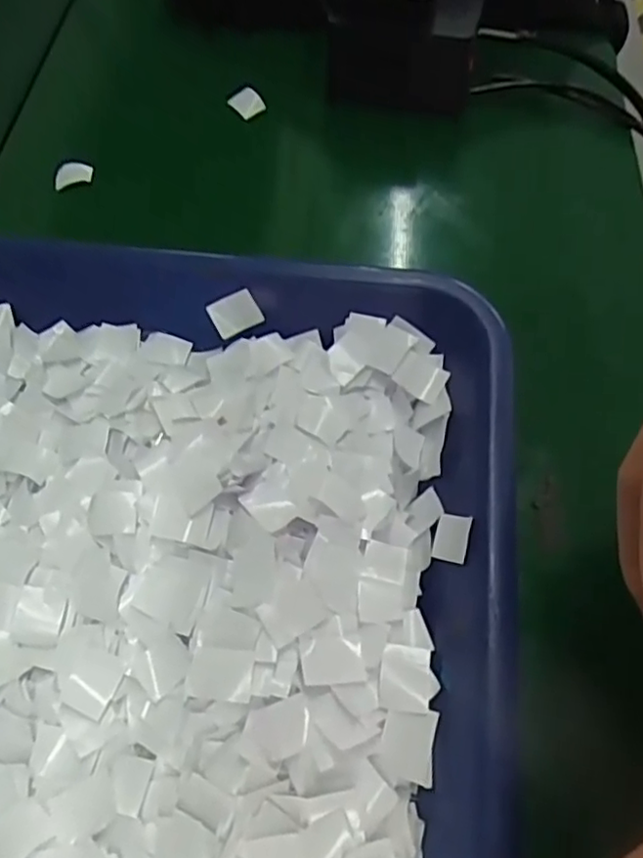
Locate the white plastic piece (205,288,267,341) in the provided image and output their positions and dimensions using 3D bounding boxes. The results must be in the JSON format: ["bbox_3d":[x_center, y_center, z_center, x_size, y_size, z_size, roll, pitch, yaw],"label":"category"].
[{"bbox_3d":[-0.036,-0.048,0.268,0.020,0.016,0.004,-23,25,10],"label":"white plastic piece"}]

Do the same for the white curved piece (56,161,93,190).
[{"bbox_3d":[-0.130,-0.134,0.340,0.020,0.004,0.016,-9,61,-7],"label":"white curved piece"}]

